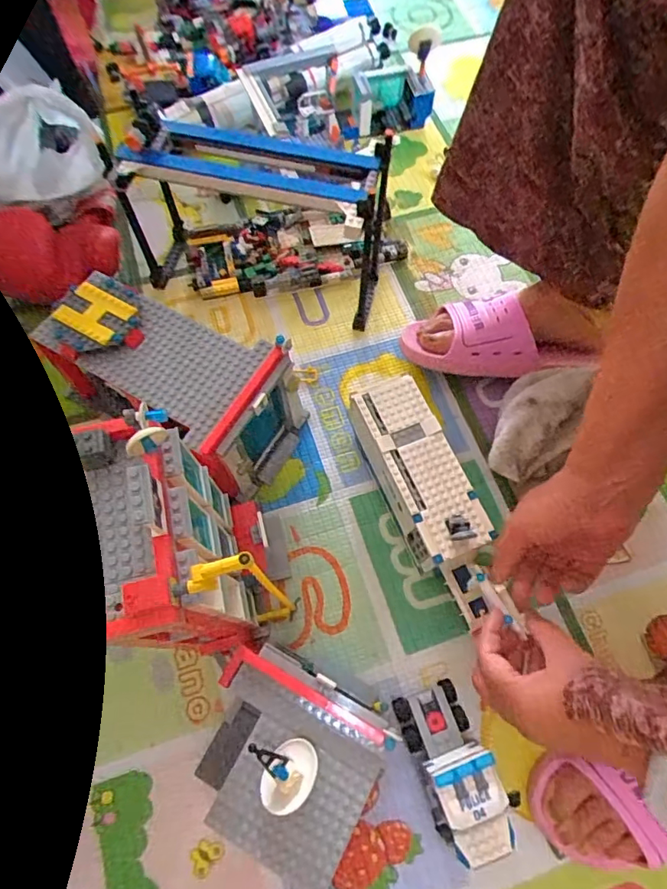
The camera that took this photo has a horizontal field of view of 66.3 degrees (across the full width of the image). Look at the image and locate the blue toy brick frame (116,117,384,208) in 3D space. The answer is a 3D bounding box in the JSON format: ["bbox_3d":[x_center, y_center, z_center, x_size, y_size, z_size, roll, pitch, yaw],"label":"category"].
[{"bbox_3d":[-0.082,-0.279,0.511,0.242,0.027,0.071,11,66,4],"label":"blue toy brick frame"}]

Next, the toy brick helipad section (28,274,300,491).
[{"bbox_3d":[-0.152,-0.066,0.525,0.234,0.125,0.127,33,69,13],"label":"toy brick helipad section"}]

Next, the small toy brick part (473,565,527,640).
[{"bbox_3d":[0.139,0.132,0.440,0.009,0.012,0.061,-25,59,-12],"label":"small toy brick part"}]

